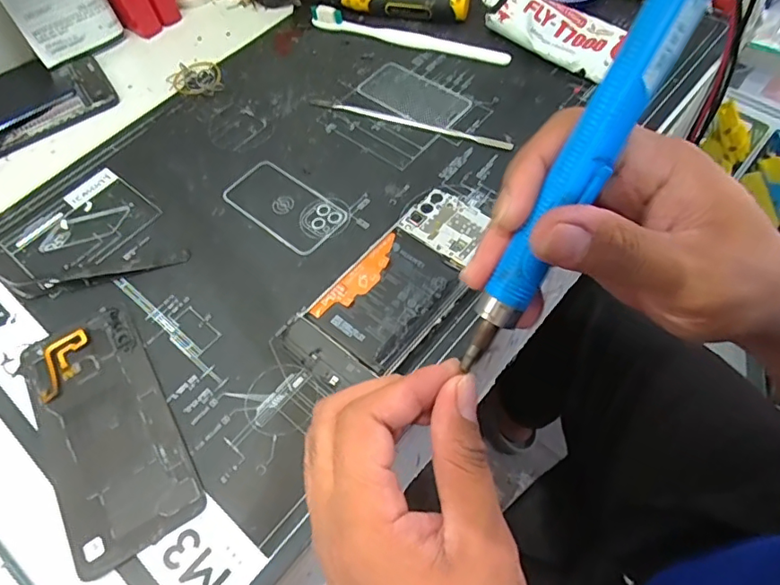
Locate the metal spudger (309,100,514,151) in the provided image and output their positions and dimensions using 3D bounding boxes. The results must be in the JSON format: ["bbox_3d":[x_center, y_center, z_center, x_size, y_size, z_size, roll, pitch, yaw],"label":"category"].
[{"bbox_3d":[0.014,-0.134,0.419,0.166,0.004,0.009,18,62,15],"label":"metal spudger"}]

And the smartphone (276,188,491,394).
[{"bbox_3d":[0.006,-0.003,0.340,0.068,0.010,0.152,35,68,22],"label":"smartphone"}]

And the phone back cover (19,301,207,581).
[{"bbox_3d":[-0.163,0.075,0.309,0.071,0.005,0.150,-31,62,-13],"label":"phone back cover"}]

